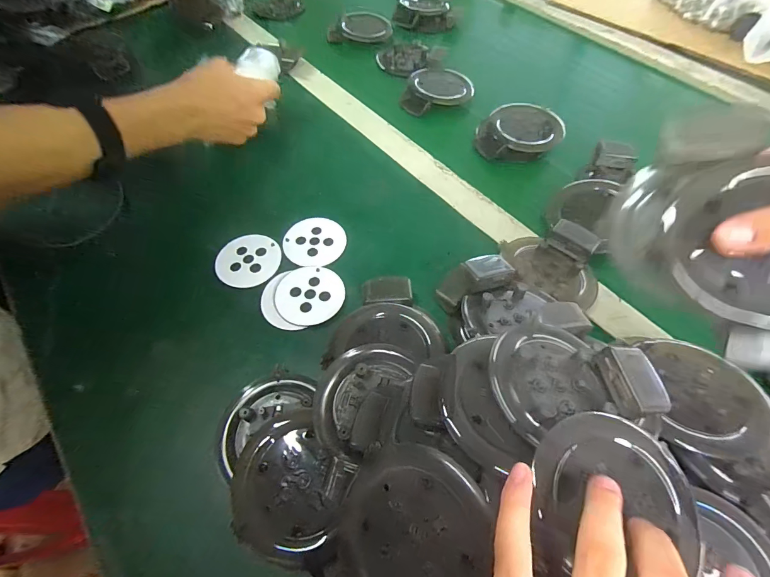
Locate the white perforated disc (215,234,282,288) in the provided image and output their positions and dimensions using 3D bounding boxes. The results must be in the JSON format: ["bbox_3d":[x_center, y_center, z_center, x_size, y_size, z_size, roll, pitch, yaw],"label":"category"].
[{"bbox_3d":[-0.132,-0.027,0.353,0.056,0.006,0.060,0,58,-1],"label":"white perforated disc"}]

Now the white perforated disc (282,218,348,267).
[{"bbox_3d":[-0.070,-0.048,0.366,0.059,0.004,0.063,0,58,-1],"label":"white perforated disc"}]

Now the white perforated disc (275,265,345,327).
[{"bbox_3d":[-0.068,0.006,0.333,0.060,0.005,0.060,0,58,-1],"label":"white perforated disc"}]

